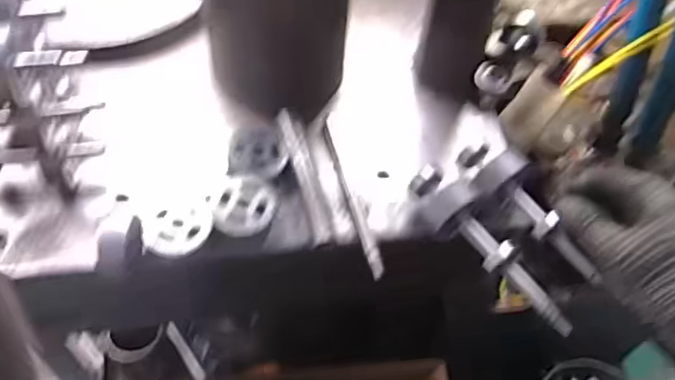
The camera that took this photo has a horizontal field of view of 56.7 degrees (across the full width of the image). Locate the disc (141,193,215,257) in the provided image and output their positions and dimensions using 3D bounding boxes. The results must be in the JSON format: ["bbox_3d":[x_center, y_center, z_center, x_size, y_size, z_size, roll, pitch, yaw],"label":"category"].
[{"bbox_3d":[-0.125,0.027,0.490,0.053,0.008,0.052,2,55,-3],"label":"disc"}]

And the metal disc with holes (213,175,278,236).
[{"bbox_3d":[-0.074,0.013,0.501,0.047,0.010,0.053,10,55,3],"label":"metal disc with holes"}]

